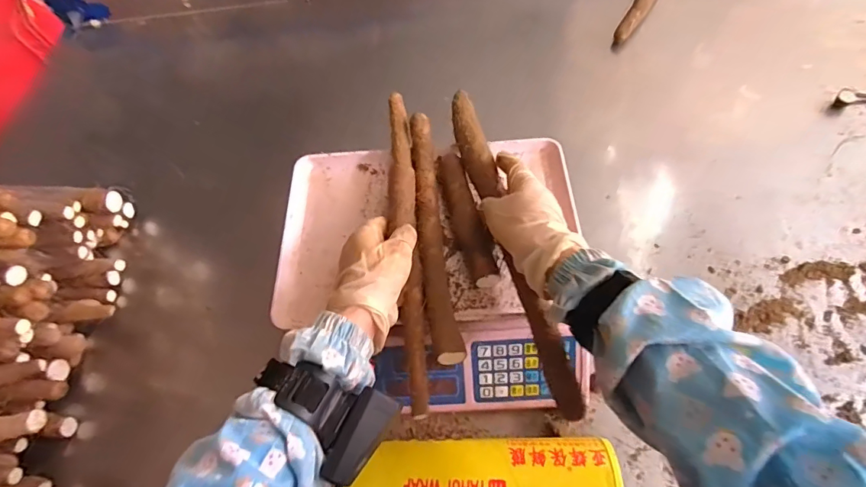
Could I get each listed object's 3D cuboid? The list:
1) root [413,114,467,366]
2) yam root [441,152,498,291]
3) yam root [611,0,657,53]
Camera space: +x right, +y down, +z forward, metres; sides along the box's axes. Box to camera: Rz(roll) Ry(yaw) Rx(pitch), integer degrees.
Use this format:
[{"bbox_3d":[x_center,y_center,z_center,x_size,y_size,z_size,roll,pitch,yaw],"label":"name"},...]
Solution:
[{"bbox_3d":[-0.001,-0.018,0.503,0.032,0.032,0.310,-6,59,-1],"label":"root"},{"bbox_3d":[0.035,-0.029,0.506,0.030,0.026,0.168,-16,60,-3],"label":"yam root"},{"bbox_3d":[0.419,-0.478,0.890,0.033,0.033,0.282,28,68,20],"label":"yam root"}]

